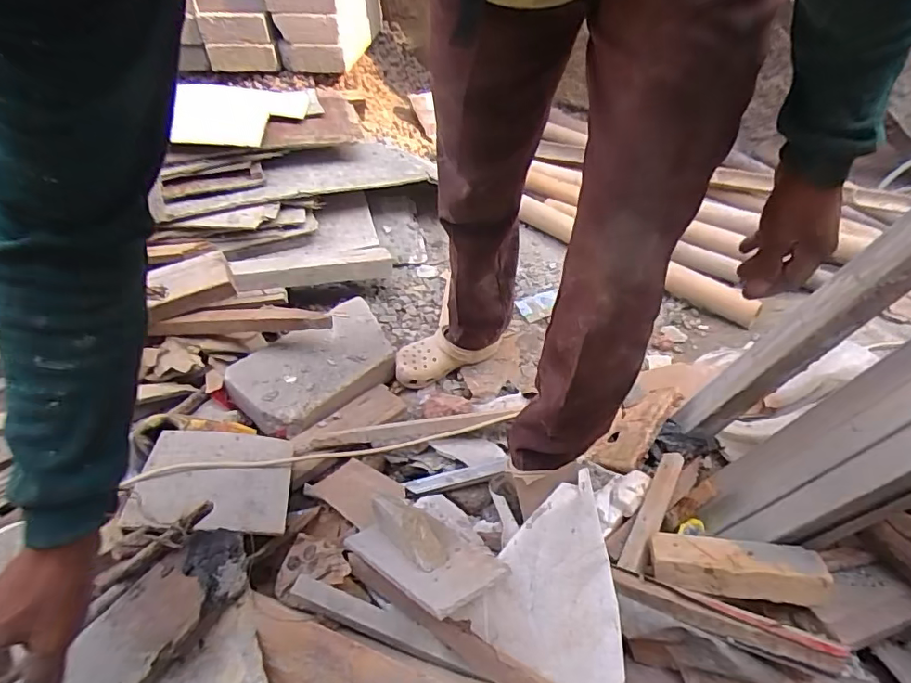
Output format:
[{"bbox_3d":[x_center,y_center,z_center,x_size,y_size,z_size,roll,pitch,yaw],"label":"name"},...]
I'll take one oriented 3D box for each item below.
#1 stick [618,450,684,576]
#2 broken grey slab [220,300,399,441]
[{"bbox_3d":[0.289,0.242,0.753,0.032,0.023,0.201,22,47,25],"label":"stick"},{"bbox_3d":[-0.263,0.042,1.026,0.221,0.047,0.334,32,52,32],"label":"broken grey slab"}]

